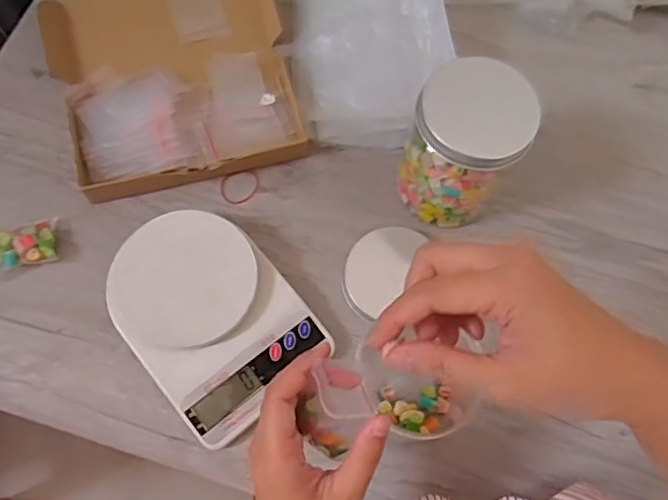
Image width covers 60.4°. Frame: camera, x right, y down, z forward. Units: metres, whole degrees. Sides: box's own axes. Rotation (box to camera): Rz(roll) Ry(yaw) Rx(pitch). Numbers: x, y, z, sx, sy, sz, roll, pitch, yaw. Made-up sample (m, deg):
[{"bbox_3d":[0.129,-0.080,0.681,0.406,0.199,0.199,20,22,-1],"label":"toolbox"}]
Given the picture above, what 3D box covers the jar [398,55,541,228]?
[{"bbox_3d":[0.103,-0.083,0.468,0.083,0.116,0.082,1,69,-3],"label":"jar"}]

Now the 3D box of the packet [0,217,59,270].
[{"bbox_3d":[-0.265,-0.004,0.489,0.052,0.019,0.040,-14,71,-8],"label":"packet"}]

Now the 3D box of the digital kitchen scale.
[{"bbox_3d":[-0.100,0.052,0.466,0.125,0.039,0.169,-38,76,-15],"label":"digital kitchen scale"}]

